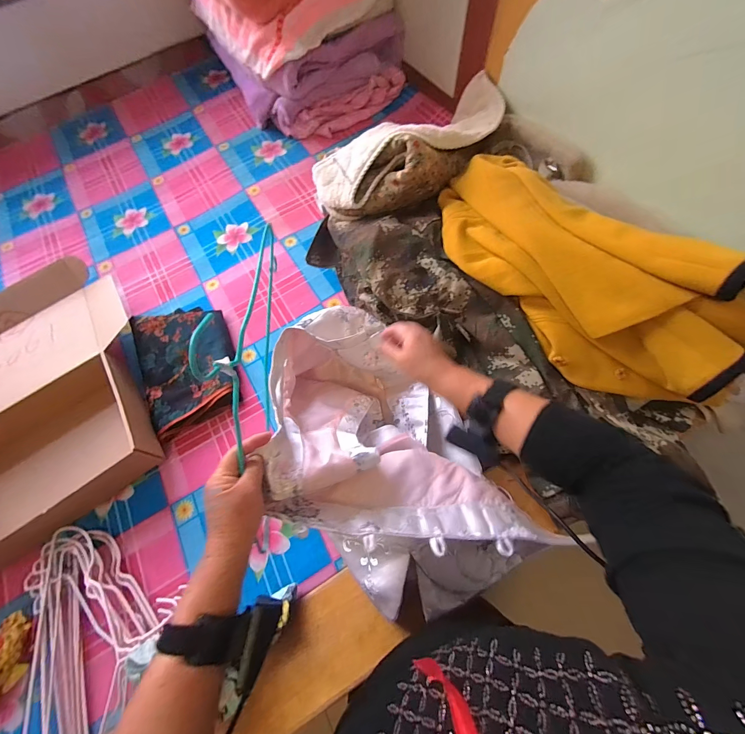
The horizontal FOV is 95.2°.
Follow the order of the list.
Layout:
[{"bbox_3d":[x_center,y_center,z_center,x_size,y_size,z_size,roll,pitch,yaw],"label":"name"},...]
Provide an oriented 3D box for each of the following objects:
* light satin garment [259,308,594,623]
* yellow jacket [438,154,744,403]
[{"bbox_3d":[0.006,0.131,0.532,0.270,0.229,0.482,-34,67,-13],"label":"light satin garment"},{"bbox_3d":[0.340,-0.171,0.599,0.218,0.161,0.605,-35,67,-13],"label":"yellow jacket"}]

